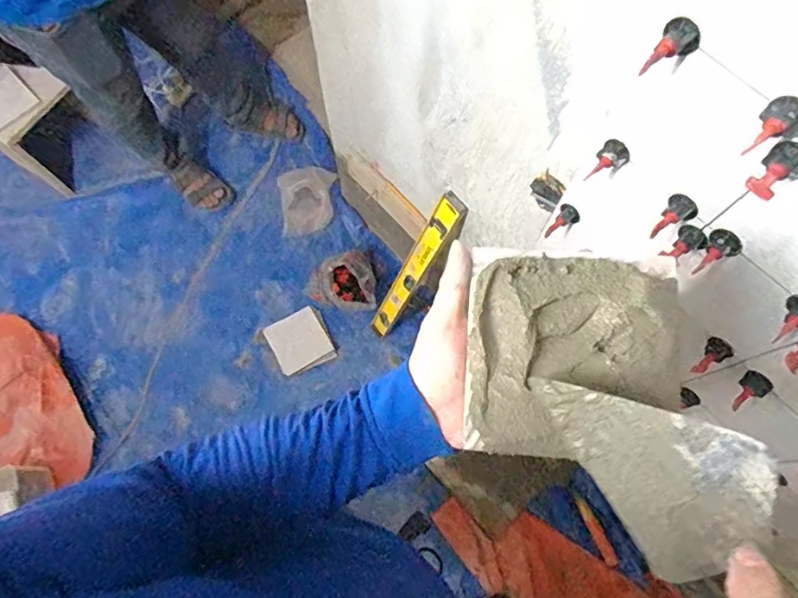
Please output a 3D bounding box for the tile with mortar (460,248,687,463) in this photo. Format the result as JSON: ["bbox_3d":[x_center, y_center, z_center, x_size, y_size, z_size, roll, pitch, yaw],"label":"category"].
[{"bbox_3d":[0.122,0.035,0.372,0.144,0.029,0.143,4,72,1],"label":"tile with mortar"}]

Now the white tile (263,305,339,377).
[{"bbox_3d":[-0.278,0.121,1.496,0.172,0.018,0.166,-28,79,0],"label":"white tile"}]

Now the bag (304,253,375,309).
[{"bbox_3d":[-0.171,-0.046,1.490,0.205,0.103,0.163,-3,72,-1],"label":"bag"}]

